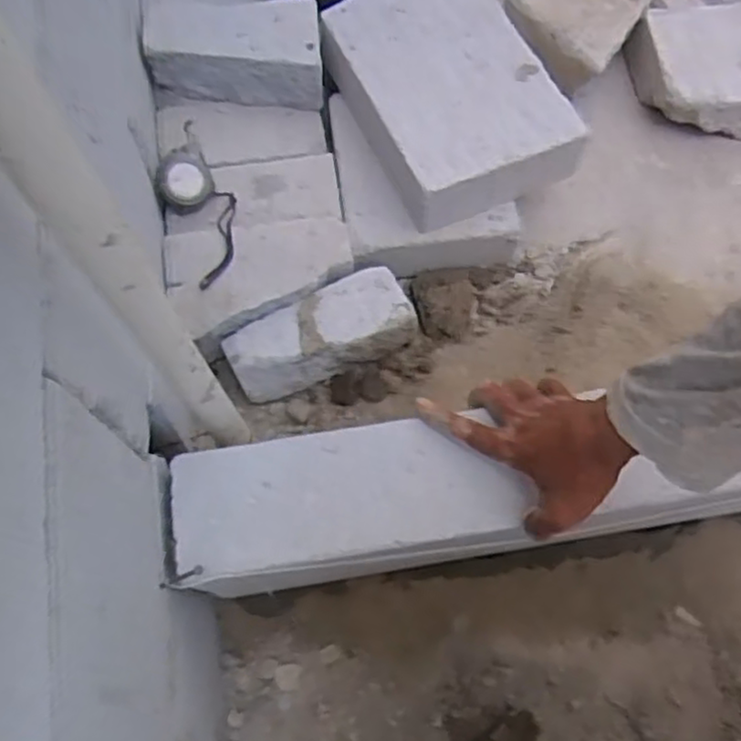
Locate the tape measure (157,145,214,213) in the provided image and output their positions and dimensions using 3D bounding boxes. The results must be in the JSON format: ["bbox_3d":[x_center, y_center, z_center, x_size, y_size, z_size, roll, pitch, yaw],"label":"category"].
[{"bbox_3d":[-0.208,-0.212,0.779,0.058,0.038,0.055,-25,71,-10],"label":"tape measure"}]

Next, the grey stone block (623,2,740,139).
[{"bbox_3d":[0.466,-0.400,0.930,0.213,0.078,0.180,-6,69,-3],"label":"grey stone block"}]

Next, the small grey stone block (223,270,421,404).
[{"bbox_3d":[-0.055,-0.040,0.768,0.201,0.070,0.086,-20,70,-8],"label":"small grey stone block"}]

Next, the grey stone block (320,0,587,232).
[{"bbox_3d":[0.085,-0.332,0.815,0.208,0.068,0.324,-23,70,-10],"label":"grey stone block"}]

